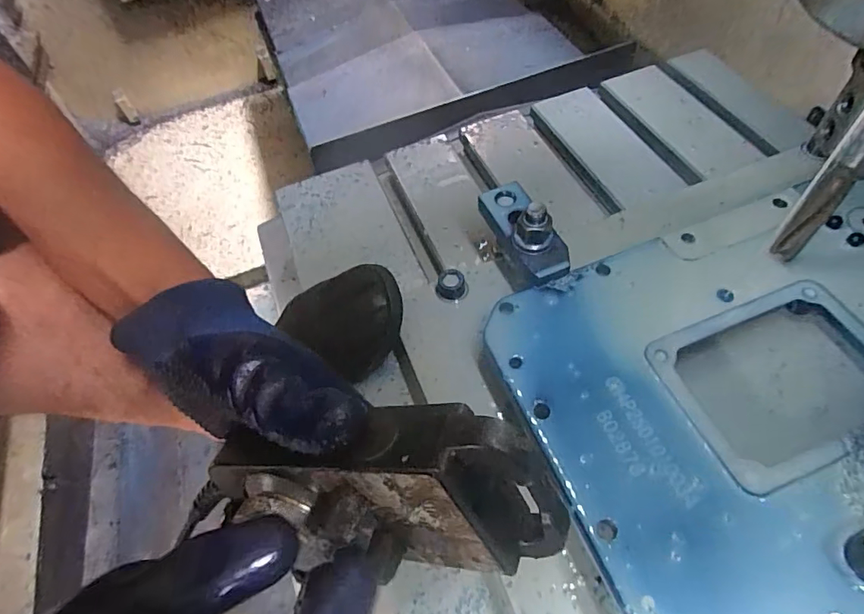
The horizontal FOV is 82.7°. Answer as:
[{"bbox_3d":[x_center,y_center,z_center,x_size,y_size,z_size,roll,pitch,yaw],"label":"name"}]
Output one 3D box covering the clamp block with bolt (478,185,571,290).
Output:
[{"bbox_3d":[0.074,-0.068,0.400,0.050,0.055,0.098,-14,55,-2],"label":"clamp block with bolt"}]

